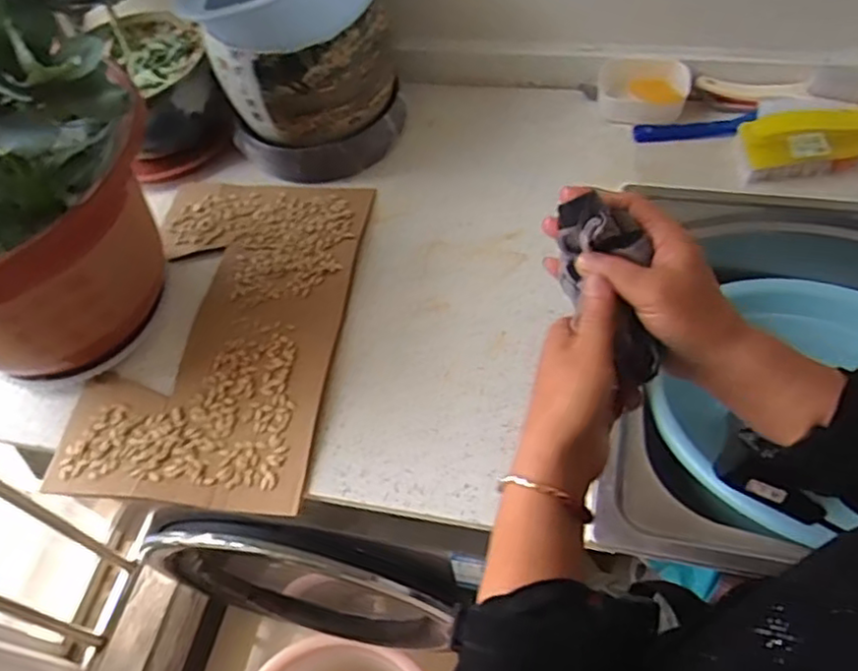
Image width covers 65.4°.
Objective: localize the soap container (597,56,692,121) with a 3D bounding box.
[{"bbox_3d":[0.263,-0.301,0.822,0.107,0.039,0.075,6,56,9],"label":"soap container"}]

